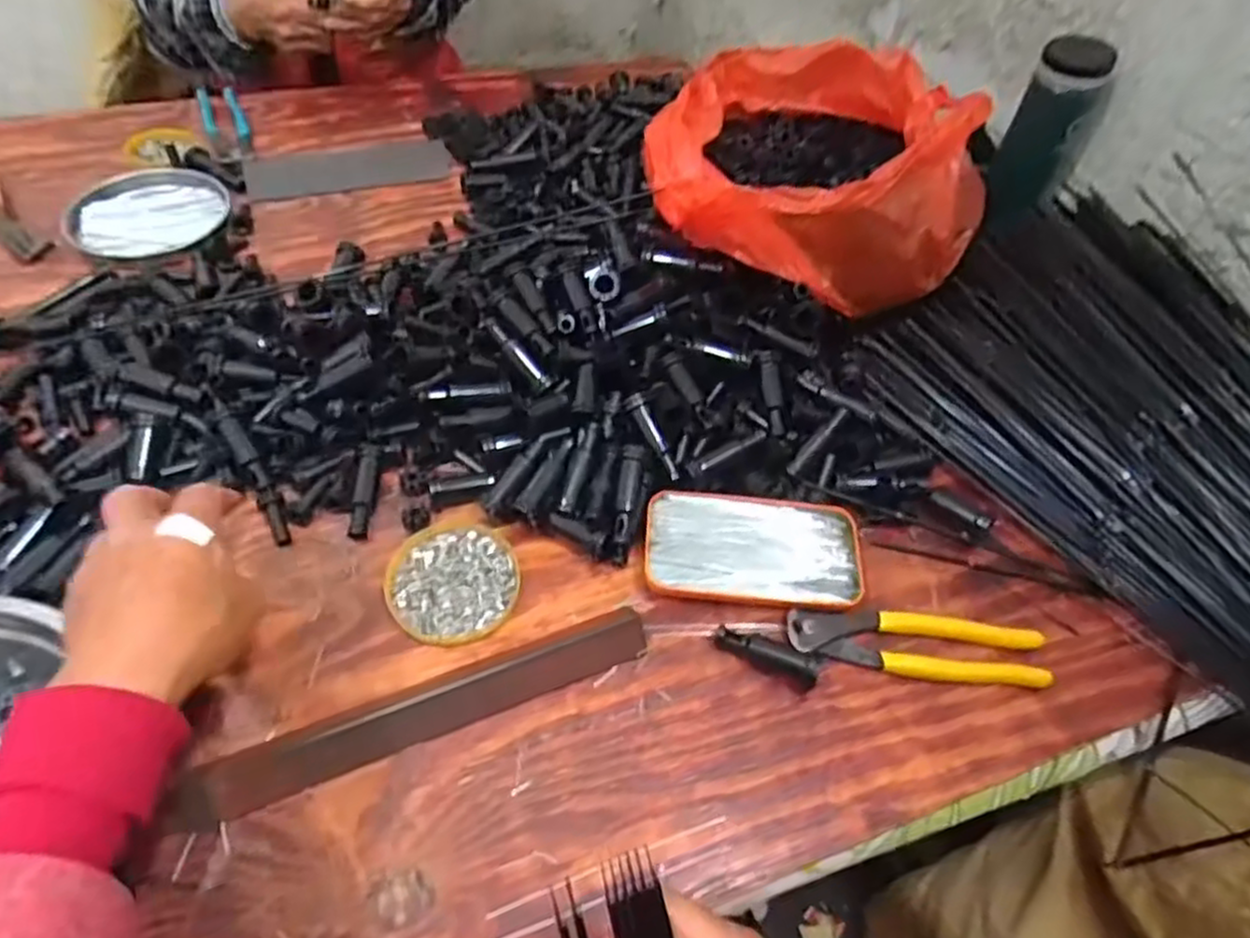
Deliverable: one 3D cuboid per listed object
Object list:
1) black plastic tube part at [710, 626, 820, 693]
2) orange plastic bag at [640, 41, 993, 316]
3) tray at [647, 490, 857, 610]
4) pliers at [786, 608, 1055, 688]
[{"bbox_3d":[0.087,0.115,0.459,0.066,0.020,0.015,26,54,14],"label":"black plastic tube part"},{"bbox_3d":[0.169,-0.269,0.628,0.278,0.110,0.266,12,52,4],"label":"orange plastic bag"},{"bbox_3d":[0.088,0.052,0.502,0.144,0.014,0.074,9,52,1],"label":"tray"},{"bbox_3d":[0.187,0.112,0.476,0.161,0.016,0.041,9,52,1],"label":"pliers"}]

